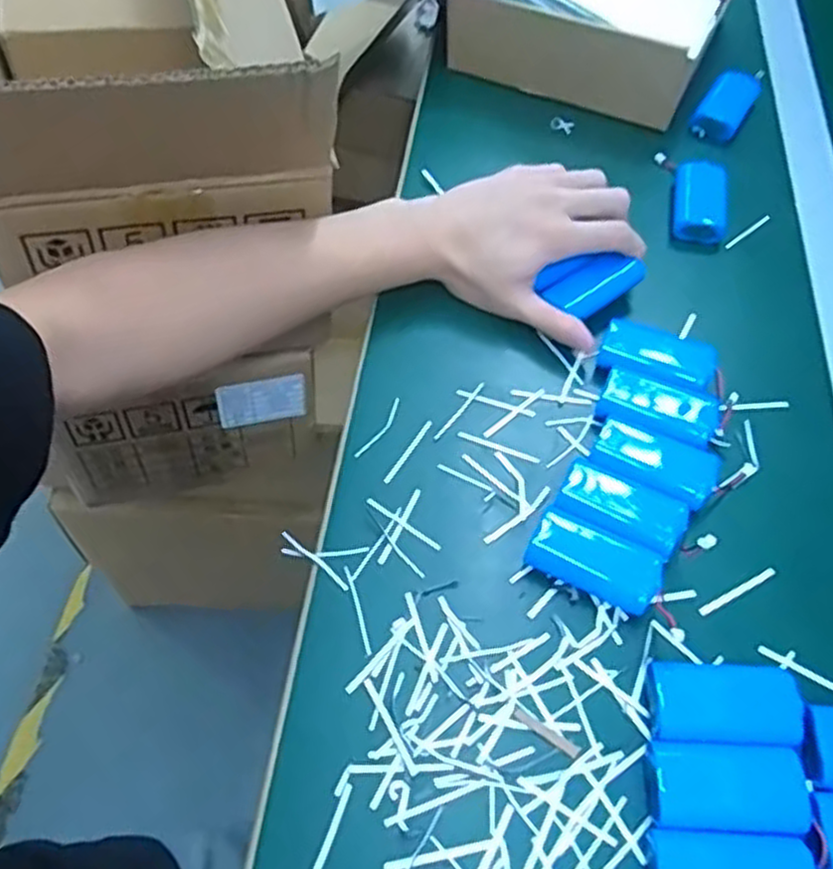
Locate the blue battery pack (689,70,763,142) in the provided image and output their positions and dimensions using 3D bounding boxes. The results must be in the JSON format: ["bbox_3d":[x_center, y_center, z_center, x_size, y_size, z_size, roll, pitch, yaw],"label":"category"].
[{"bbox_3d":[0.255,-0.270,0.638,0.037,0.018,0.079,29,60,14],"label":"blue battery pack"}]

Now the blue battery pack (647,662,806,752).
[{"bbox_3d":[0.150,0.131,0.377,0.068,0.014,0.039,7,57,1],"label":"blue battery pack"}]

